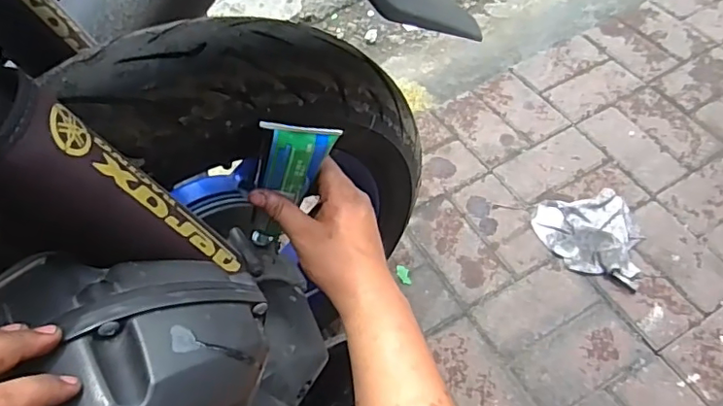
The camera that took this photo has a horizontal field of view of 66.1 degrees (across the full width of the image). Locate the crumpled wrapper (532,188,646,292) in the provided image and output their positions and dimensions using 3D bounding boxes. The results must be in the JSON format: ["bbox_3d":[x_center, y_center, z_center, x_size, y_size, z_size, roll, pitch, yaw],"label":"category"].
[{"bbox_3d":[0.390,0.057,0.926,0.158,0.030,0.175,-11,58,-3],"label":"crumpled wrapper"}]

